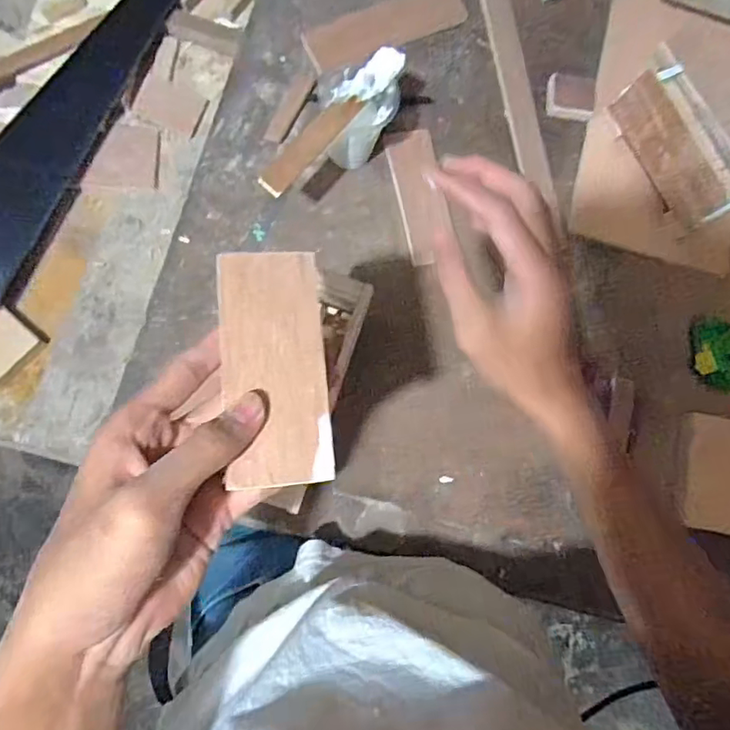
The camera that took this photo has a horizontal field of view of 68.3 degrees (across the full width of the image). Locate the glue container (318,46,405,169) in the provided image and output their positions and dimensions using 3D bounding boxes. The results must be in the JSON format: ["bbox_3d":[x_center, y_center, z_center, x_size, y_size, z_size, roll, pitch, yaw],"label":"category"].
[{"bbox_3d":[-0.006,-0.243,0.524,0.070,0.100,0.077,9,81,-5],"label":"glue container"}]

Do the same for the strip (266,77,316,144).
[{"bbox_3d":[-0.078,-0.273,0.571,0.018,0.009,0.091,26,80,-2],"label":"strip"}]

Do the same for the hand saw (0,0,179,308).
[{"bbox_3d":[-0.335,-0.241,0.558,0.109,0.030,0.513,28,81,1],"label":"hand saw"}]

